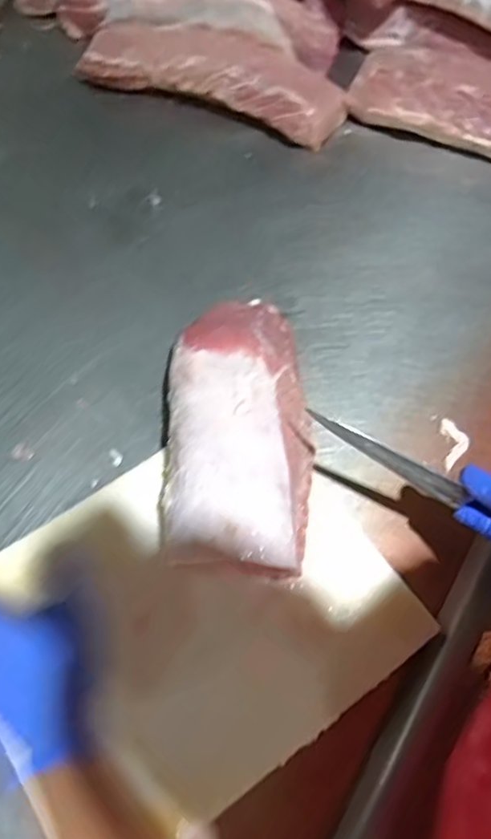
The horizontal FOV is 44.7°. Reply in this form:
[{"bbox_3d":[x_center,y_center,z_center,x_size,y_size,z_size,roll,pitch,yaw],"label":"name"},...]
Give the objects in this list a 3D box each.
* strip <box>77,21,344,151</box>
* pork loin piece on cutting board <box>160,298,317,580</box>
[{"bbox_3d":[-0.048,-0.509,0.884,0.401,0.066,0.124,21,67,10],"label":"strip"},{"bbox_3d":[-0.006,-0.001,0.595,0.141,0.057,0.299,-2,64,1],"label":"pork loin piece on cutting board"}]

